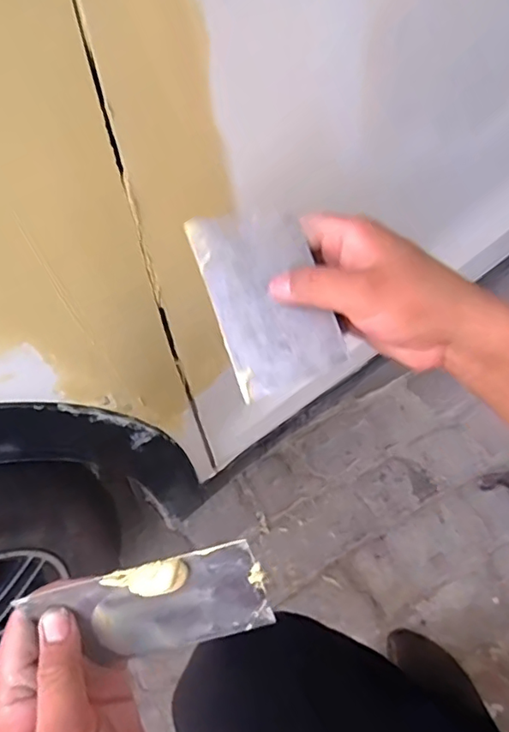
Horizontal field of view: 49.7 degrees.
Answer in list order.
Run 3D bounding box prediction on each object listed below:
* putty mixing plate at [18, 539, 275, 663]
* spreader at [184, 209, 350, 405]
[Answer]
[{"bbox_3d":[-0.057,0.147,0.325,0.130,0.075,0.012,-17,28,3],"label":"putty mixing plate"},{"bbox_3d":[0.008,-0.047,0.369,0.073,0.008,0.123,-21,81,2],"label":"spreader"}]

